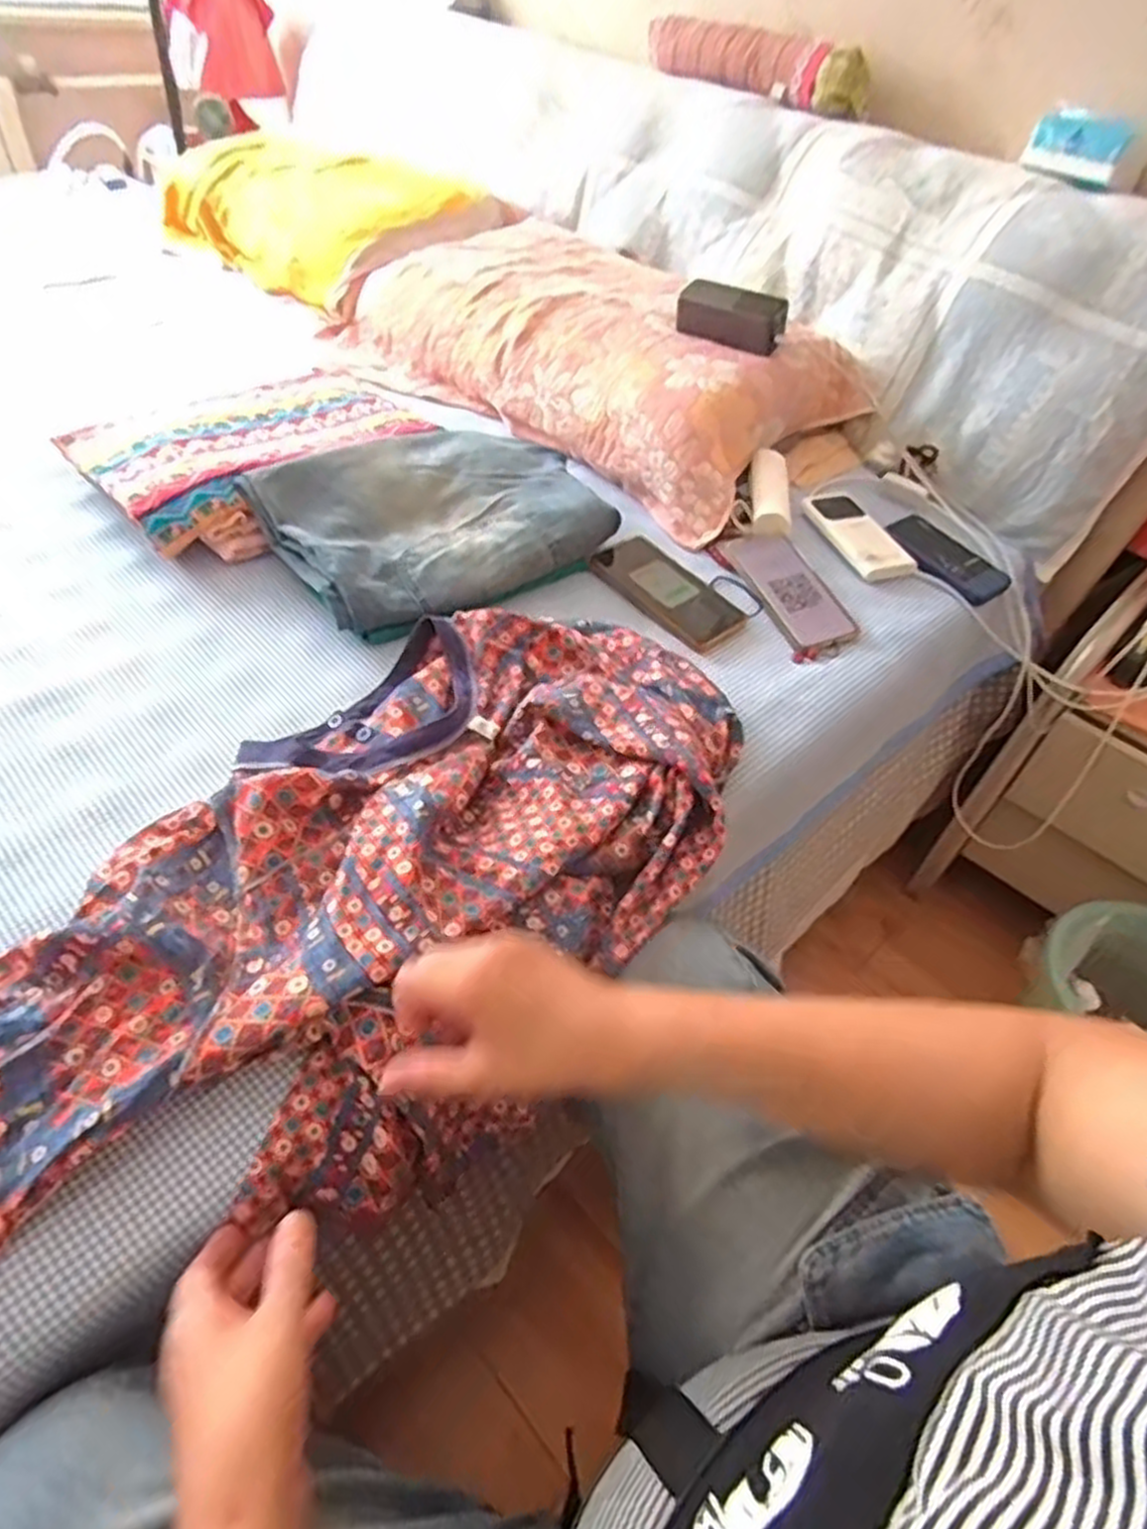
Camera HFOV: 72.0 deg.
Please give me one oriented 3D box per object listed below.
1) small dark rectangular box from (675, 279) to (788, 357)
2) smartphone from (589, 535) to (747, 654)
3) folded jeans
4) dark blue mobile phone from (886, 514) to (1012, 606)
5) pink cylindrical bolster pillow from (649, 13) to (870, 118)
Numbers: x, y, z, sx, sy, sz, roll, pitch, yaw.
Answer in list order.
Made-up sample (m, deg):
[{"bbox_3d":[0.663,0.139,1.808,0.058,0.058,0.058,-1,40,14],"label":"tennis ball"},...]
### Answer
[{"bbox_3d":[0.192,-0.553,0.962,0.133,0.045,0.058,26,50,16],"label":"small dark rectangular box"},{"bbox_3d":[0.097,-0.184,0.827,0.086,0.012,0.168,-36,68,-29],"label":"smartphone"},{"bbox_3d":[-0.135,-0.257,0.811,0.328,0.058,0.235,-25,55,-26],"label":"folded jeans"},{"bbox_3d":[0.427,-0.237,0.904,0.079,0.009,0.142,-38,68,-25],"label":"dark blue mobile phone"},{"bbox_3d":[0.263,-1.056,1.190,0.083,0.080,0.450,-19,53,-23],"label":"pink cylindrical bolster pillow"}]

